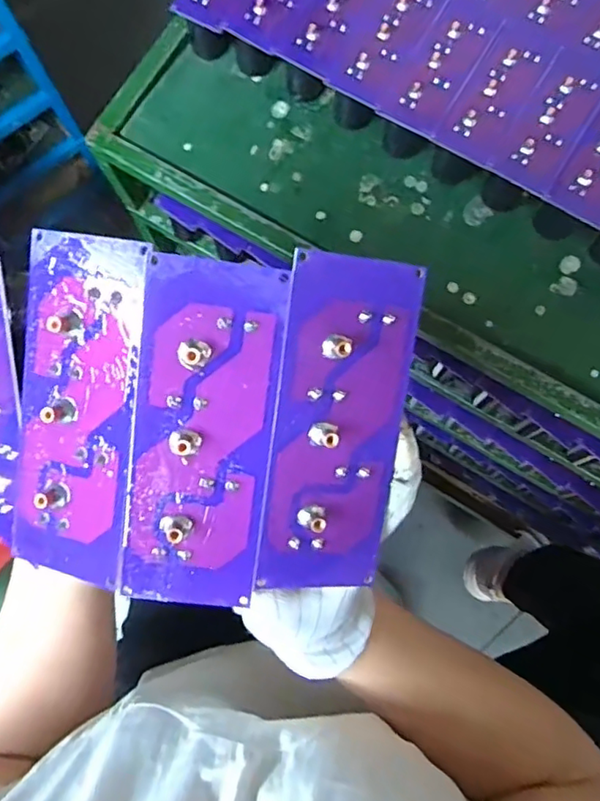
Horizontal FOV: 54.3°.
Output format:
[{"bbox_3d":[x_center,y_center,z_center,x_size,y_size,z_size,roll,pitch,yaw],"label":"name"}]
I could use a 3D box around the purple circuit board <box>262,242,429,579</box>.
[{"bbox_3d":[0.016,0.012,0.235,0.053,0.004,0.133,4,103,-16],"label":"purple circuit board"}]

